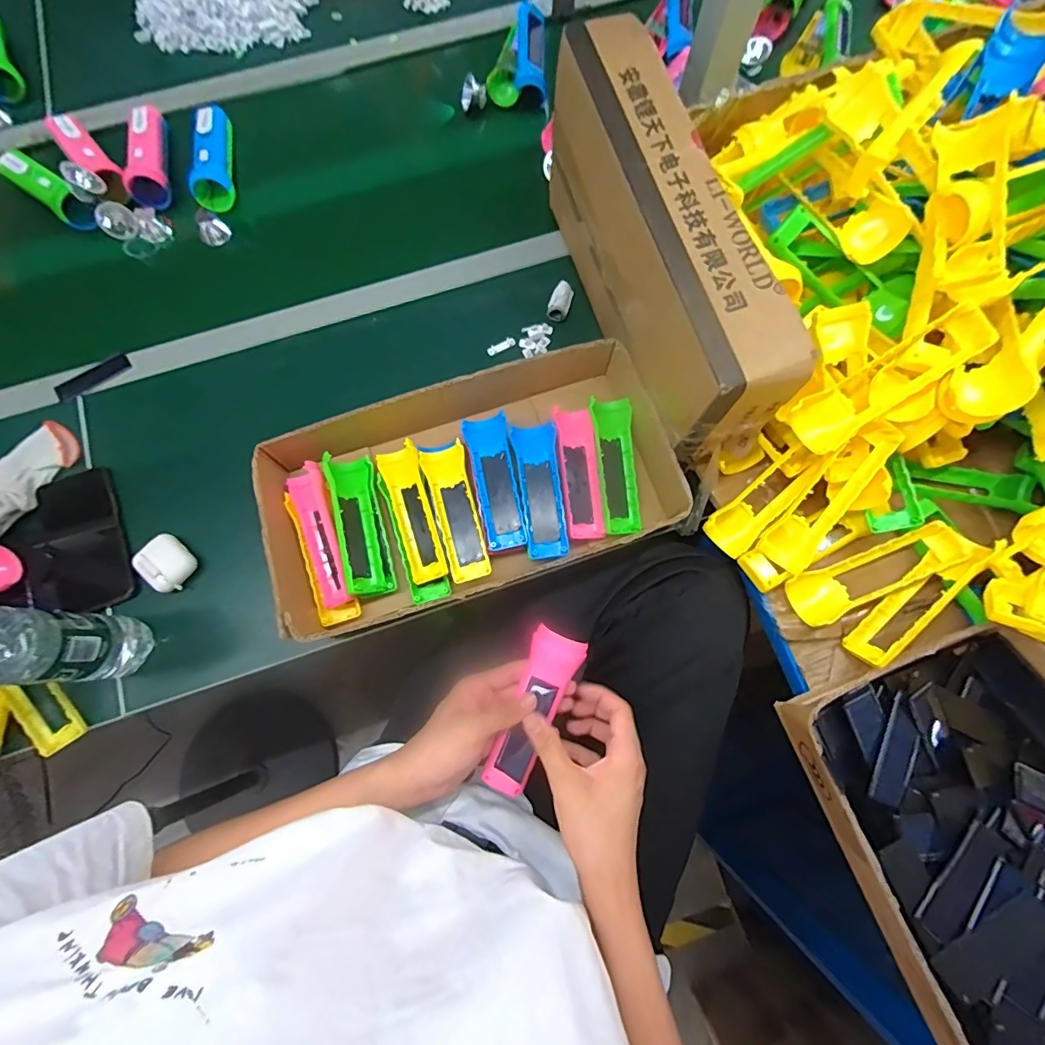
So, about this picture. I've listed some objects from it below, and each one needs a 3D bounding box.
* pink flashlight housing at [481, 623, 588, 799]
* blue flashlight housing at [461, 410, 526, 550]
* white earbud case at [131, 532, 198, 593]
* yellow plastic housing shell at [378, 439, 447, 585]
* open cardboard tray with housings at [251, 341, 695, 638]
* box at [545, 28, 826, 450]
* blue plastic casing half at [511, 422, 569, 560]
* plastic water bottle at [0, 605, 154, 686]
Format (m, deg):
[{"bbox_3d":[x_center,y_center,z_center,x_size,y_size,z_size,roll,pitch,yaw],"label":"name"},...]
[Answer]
[{"bbox_3d":[0.007,0.175,0.451,0.047,0.022,0.151,24,90,6],"label":"pink flashlight housing"},{"bbox_3d":[-0.031,-0.042,0.548,0.046,0.033,0.147,-11,75,-4],"label":"blue flashlight housing"},{"bbox_3d":[-0.397,0.045,0.547,0.054,0.026,0.050,34,77,8],"label":"white earbud case"},{"bbox_3d":[-0.119,-0.010,0.541,0.041,0.033,0.150,-18,75,-6],"label":"yellow plastic housing shell"},{"bbox_3d":[-0.048,-0.037,0.535,0.435,0.076,0.215,-17,75,-5],"label":"open cardboard tray with housings"},{"bbox_3d":[0.133,-0.272,0.522,0.081,0.206,0.412,-17,75,-5],"label":"box"},{"bbox_3d":[0.021,-0.034,0.548,0.046,0.026,0.149,-7,75,-3],"label":"blue plastic casing half"},{"bbox_3d":[-0.425,0.107,0.423,0.054,0.220,0.064,2,74,0],"label":"plastic water bottle"}]

